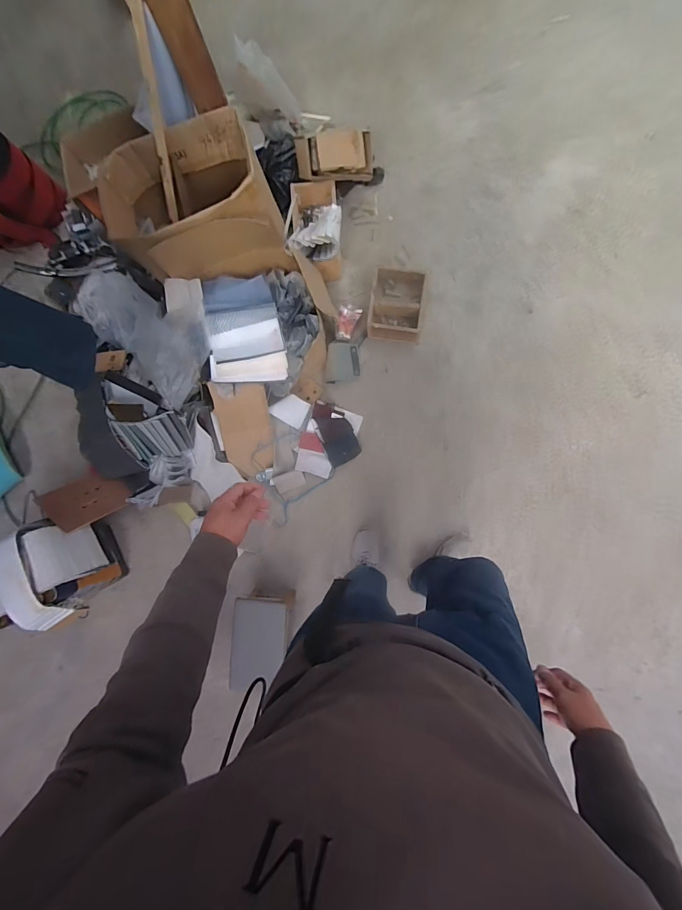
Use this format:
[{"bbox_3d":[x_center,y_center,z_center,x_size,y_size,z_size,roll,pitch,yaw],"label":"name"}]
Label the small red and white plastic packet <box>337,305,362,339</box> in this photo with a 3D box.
[{"bbox_3d":[0.033,-0.543,1.492,0.087,0.035,0.143,6,85,7],"label":"small red and white plastic packet"}]

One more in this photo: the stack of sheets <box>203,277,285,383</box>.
[{"bbox_3d":[-0.337,-0.467,1.306,0.281,0.080,0.409,-8,82,-15],"label":"stack of sheets"}]

